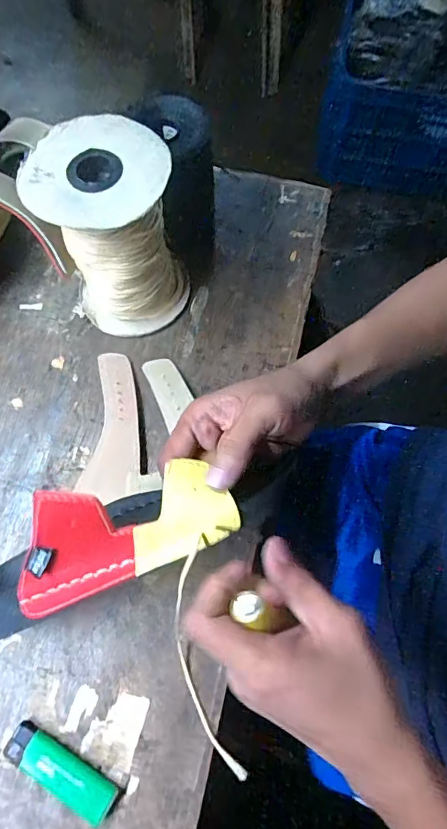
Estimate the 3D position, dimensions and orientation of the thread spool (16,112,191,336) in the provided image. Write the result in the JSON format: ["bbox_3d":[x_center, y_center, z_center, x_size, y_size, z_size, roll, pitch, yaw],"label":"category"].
[{"bbox_3d":[-0.089,-0.143,0.381,0.095,0.146,0.098,0,69,1],"label":"thread spool"}]

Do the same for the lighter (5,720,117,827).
[{"bbox_3d":[-0.112,0.245,0.316,0.081,0.013,0.025,28,72,11],"label":"lighter"}]

